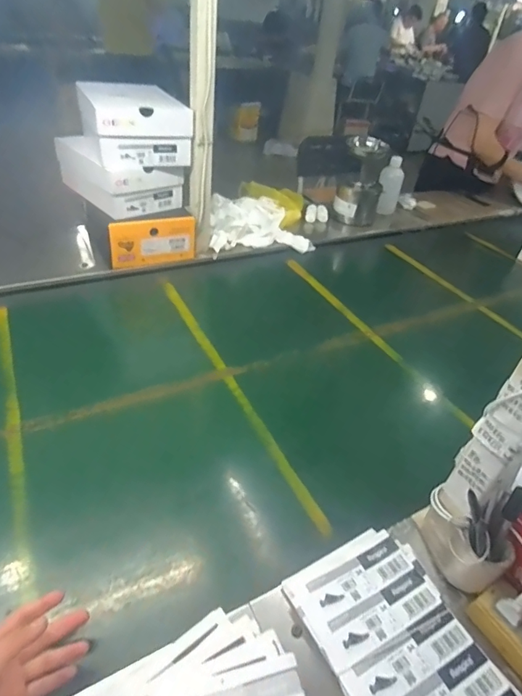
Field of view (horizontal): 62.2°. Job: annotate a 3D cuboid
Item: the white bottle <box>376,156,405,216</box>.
[{"bbox_3d":[0.421,-0.525,1.423,0.076,0.176,0.067,17,40,11],"label":"white bottle"}]

